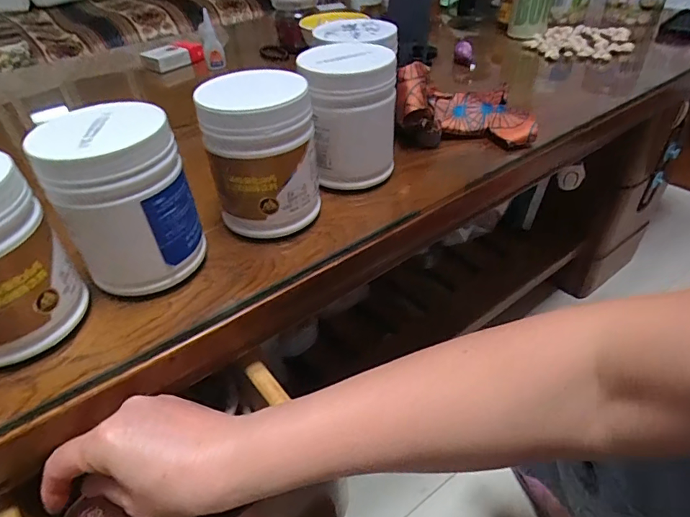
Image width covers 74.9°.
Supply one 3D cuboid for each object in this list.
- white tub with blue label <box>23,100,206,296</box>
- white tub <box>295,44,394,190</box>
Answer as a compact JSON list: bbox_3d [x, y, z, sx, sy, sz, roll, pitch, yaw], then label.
[{"bbox_3d":[-0.155,-0.043,0.326,0.084,0.113,0.080,-12,41,-10],"label":"white tub with blue label"},{"bbox_3d":[0.003,-0.138,0.431,0.079,0.111,0.083,-2,40,2],"label":"white tub"}]

